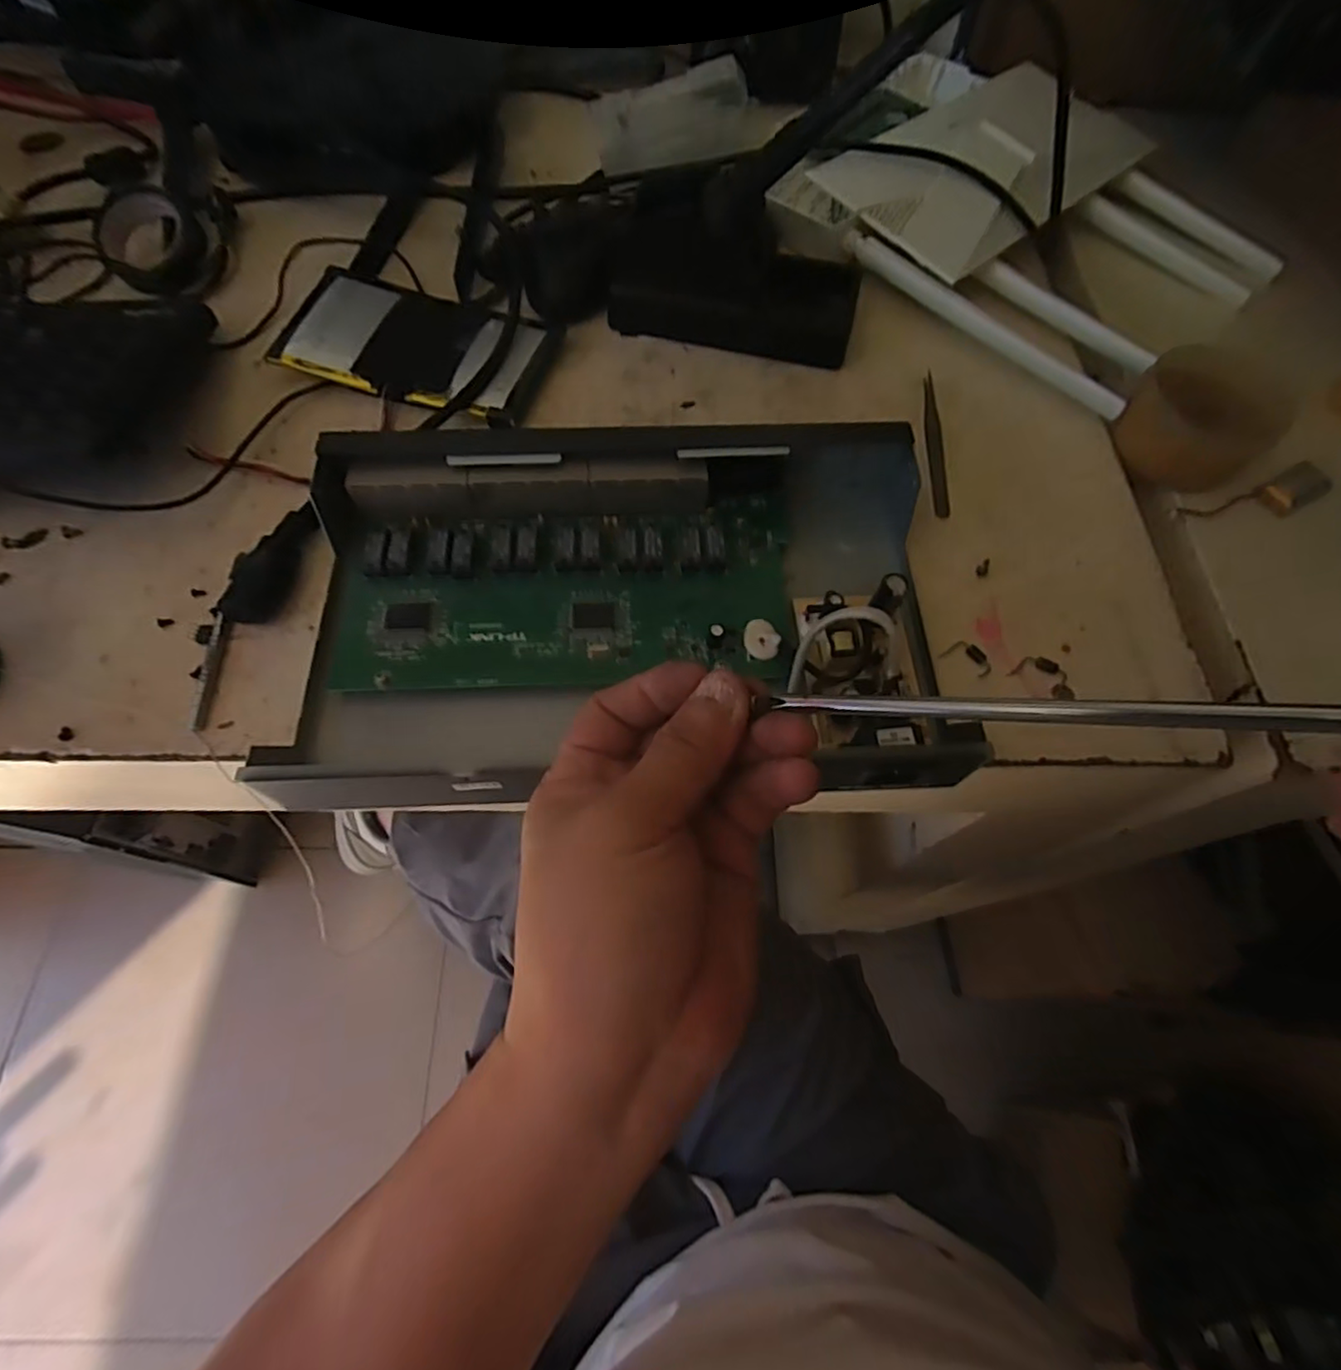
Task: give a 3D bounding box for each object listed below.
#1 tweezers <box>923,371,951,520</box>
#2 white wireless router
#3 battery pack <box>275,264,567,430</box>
[{"bbox_3d":[0.154,-0.140,0.381,0.010,0.004,0.098,4,65,0],"label":"tweezers"},{"bbox_3d":[0.242,-0.337,0.450,0.308,0.036,0.247,39,70,15],"label":"white wireless router"},{"bbox_3d":[-0.153,-0.206,0.393,0.152,0.008,0.082,13,66,4],"label":"battery pack"}]

